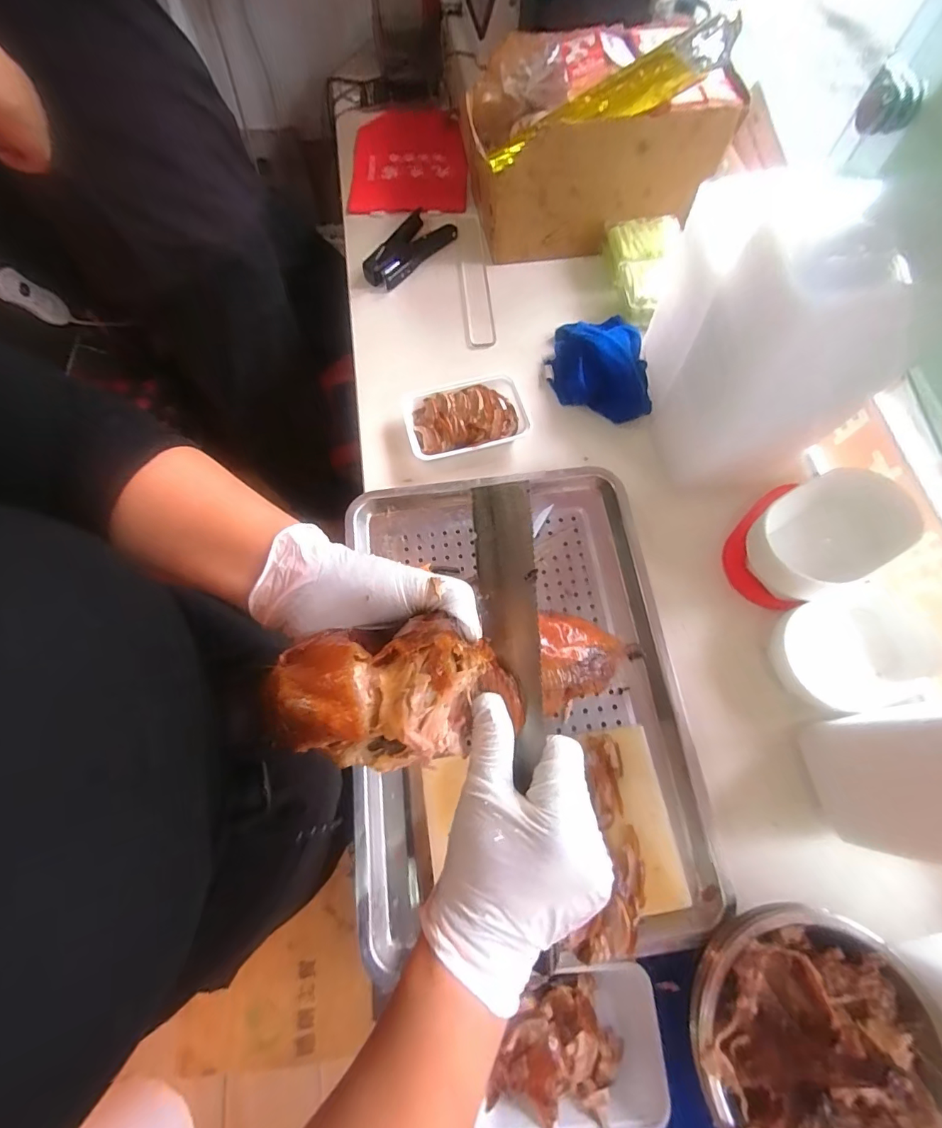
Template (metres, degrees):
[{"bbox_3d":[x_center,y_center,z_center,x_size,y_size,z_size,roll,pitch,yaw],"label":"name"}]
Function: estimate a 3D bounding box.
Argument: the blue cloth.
[{"bbox_3d":[0.181,-0.286,0.652,0.122,0.065,0.173,-5,69,-1],"label":"blue cloth"}]

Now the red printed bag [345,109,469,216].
[{"bbox_3d":[-0.113,-0.750,0.850,0.206,0.034,0.275,-1,69,1],"label":"red printed bag"}]

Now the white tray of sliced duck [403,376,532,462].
[{"bbox_3d":[-0.007,-0.204,0.641,0.166,0.030,0.112,-12,70,-3],"label":"white tray of sliced duck"}]

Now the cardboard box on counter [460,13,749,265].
[{"bbox_3d":[0.177,-0.640,0.688,0.333,0.228,0.202,-5,69,-1],"label":"cardboard box on counter"}]

